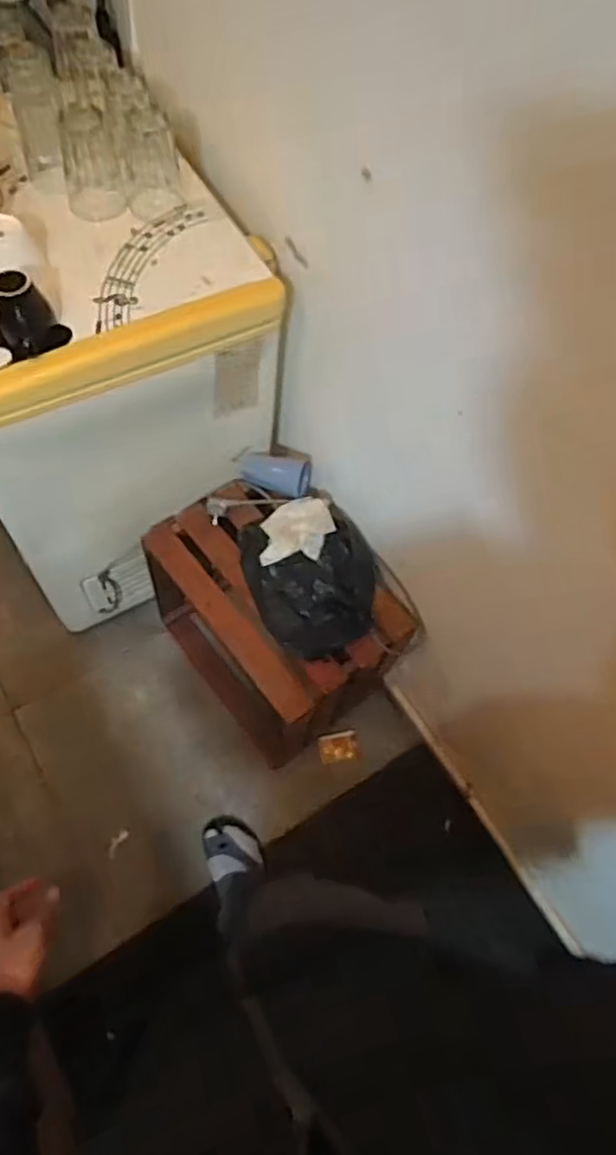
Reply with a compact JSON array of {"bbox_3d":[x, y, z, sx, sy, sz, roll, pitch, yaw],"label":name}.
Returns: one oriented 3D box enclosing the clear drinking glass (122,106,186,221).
[{"bbox_3d":[-0.234,-0.621,0.992,0.083,0.125,0.088,-13,66,-12],"label":"clear drinking glass"}]

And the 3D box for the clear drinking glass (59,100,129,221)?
[{"bbox_3d":[-0.326,-0.624,0.987,0.084,0.125,0.092,-16,67,-13],"label":"clear drinking glass"}]

